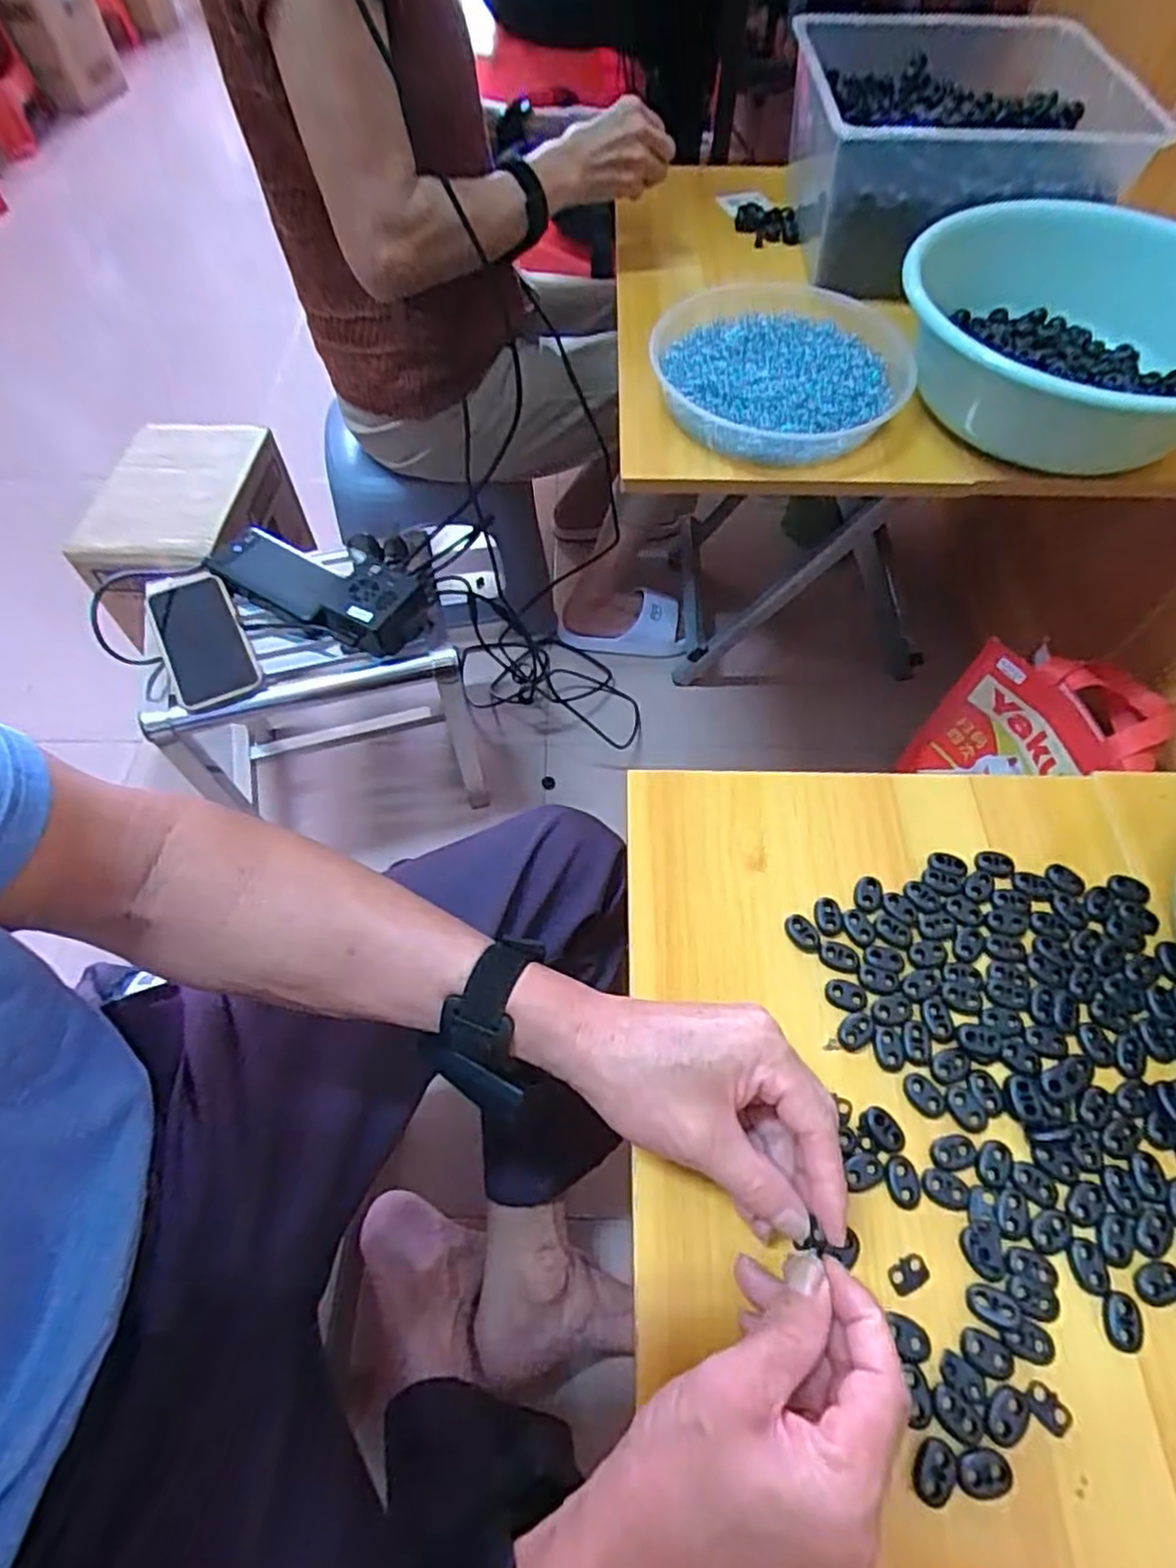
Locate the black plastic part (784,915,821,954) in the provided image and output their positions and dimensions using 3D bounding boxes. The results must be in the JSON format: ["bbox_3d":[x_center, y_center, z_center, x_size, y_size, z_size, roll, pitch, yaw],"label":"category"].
[{"bbox_3d":[0.119,0.083,0.397,0.014,0.004,0.022,-30,64,-16],"label":"black plastic part"}]

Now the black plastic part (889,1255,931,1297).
[{"bbox_3d":[0.144,0.220,0.323,0.019,0.004,0.012,-25,63,-14],"label":"black plastic part"}]

